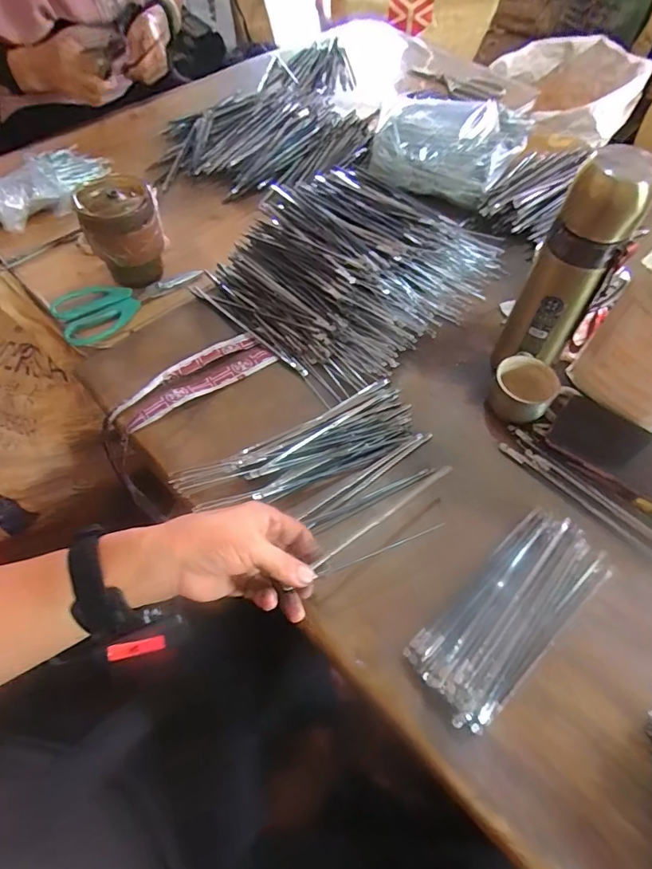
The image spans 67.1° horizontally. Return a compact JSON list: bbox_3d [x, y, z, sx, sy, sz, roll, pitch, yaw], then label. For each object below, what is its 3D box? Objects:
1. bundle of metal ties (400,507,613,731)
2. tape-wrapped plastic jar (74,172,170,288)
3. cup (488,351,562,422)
[{"bbox_3d":[0.159,0.145,0.413,0.195,0.024,0.079,-35,65,-21],"label":"bundle of metal ties"},{"bbox_3d":[-0.242,-0.243,0.602,0.083,0.109,0.080,-13,59,-9],"label":"tape-wrapped plastic jar"},{"bbox_3d":[0.209,-0.046,0.525,0.060,0.044,0.061,1,58,-1],"label":"cup"}]

